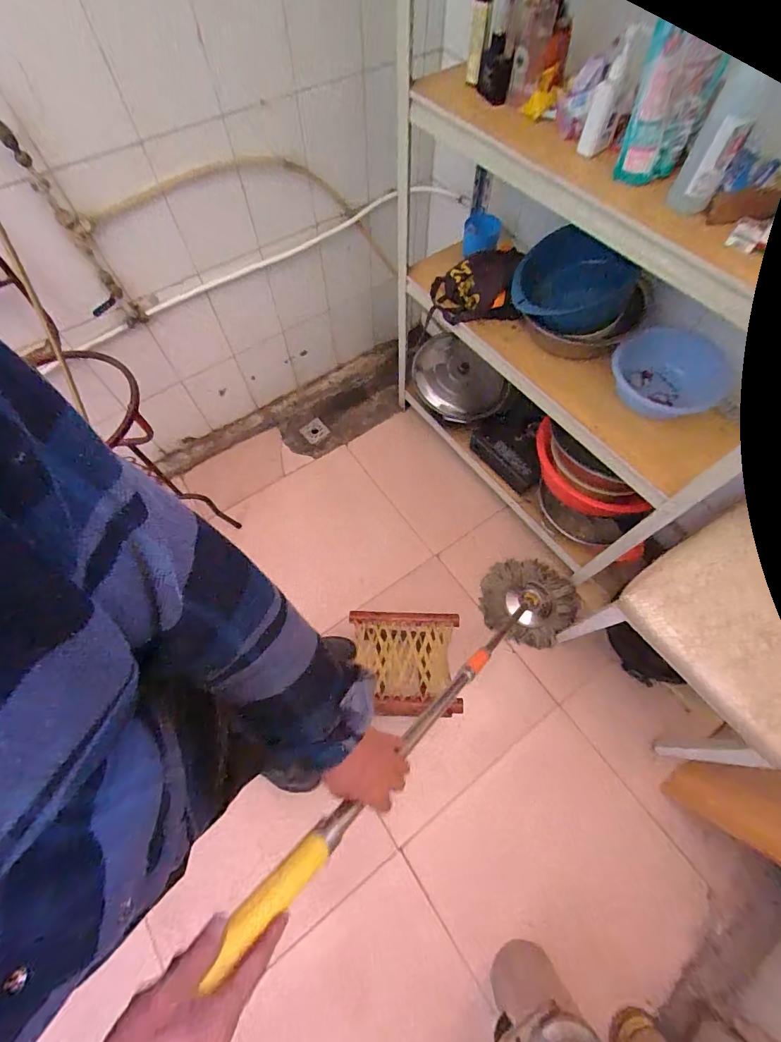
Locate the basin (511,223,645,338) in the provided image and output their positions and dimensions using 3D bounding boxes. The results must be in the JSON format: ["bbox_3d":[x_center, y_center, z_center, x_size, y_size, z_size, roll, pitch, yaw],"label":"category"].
[{"bbox_3d":[0.405,-0.539,0.916,0.257,0.215,0.082,32,69,14],"label":"basin"}]

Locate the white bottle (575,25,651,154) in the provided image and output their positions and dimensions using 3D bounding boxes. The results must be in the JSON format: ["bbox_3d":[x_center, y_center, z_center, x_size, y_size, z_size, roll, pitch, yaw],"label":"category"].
[{"bbox_3d":[0.363,-0.699,0.668,0.054,0.144,0.056,18,66,8],"label":"white bottle"}]

